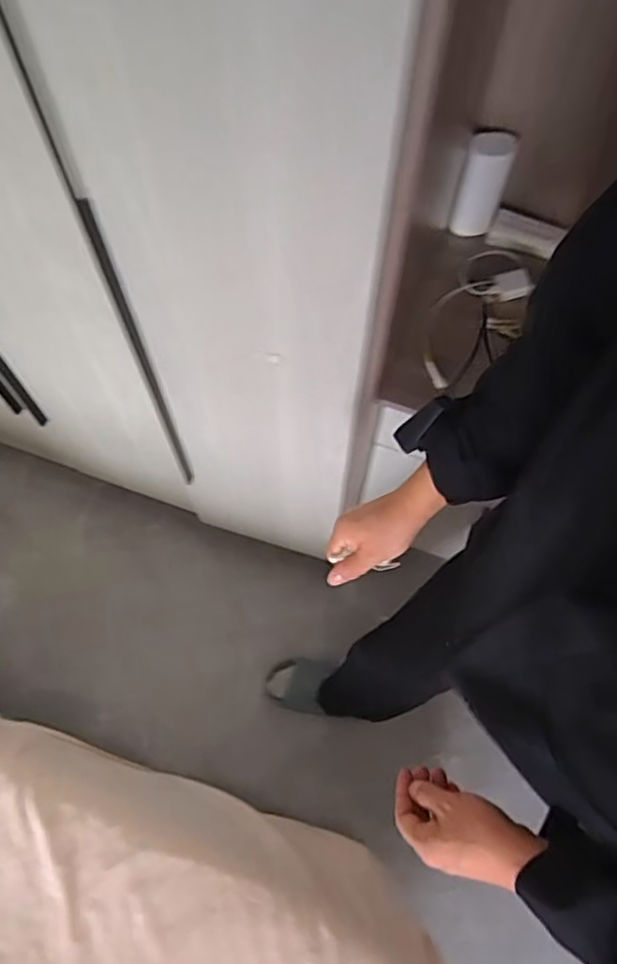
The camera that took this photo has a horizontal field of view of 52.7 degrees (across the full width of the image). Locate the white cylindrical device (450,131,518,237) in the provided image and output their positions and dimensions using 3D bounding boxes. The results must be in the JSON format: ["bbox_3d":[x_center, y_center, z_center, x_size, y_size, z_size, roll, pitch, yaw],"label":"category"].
[{"bbox_3d":[0.308,-0.528,1.112,0.078,0.163,0.065,21,67,8],"label":"white cylindrical device"}]

